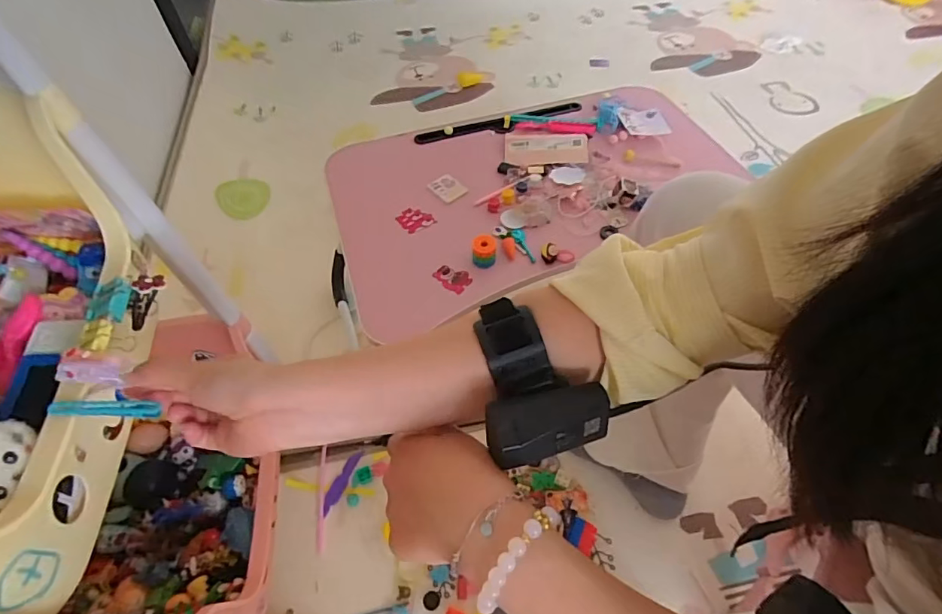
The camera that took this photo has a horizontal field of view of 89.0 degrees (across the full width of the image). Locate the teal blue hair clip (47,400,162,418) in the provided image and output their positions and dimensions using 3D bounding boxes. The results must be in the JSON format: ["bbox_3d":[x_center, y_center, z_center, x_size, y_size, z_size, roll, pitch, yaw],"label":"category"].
[{"bbox_3d":[-0.231,0.064,0.304,0.058,0.007,0.010,7,51,-21],"label":"teal blue hair clip"}]

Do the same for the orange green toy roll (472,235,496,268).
[{"bbox_3d":[0.016,-0.070,0.599,0.029,0.034,0.030,-1,54,2],"label":"orange green toy roll"}]

